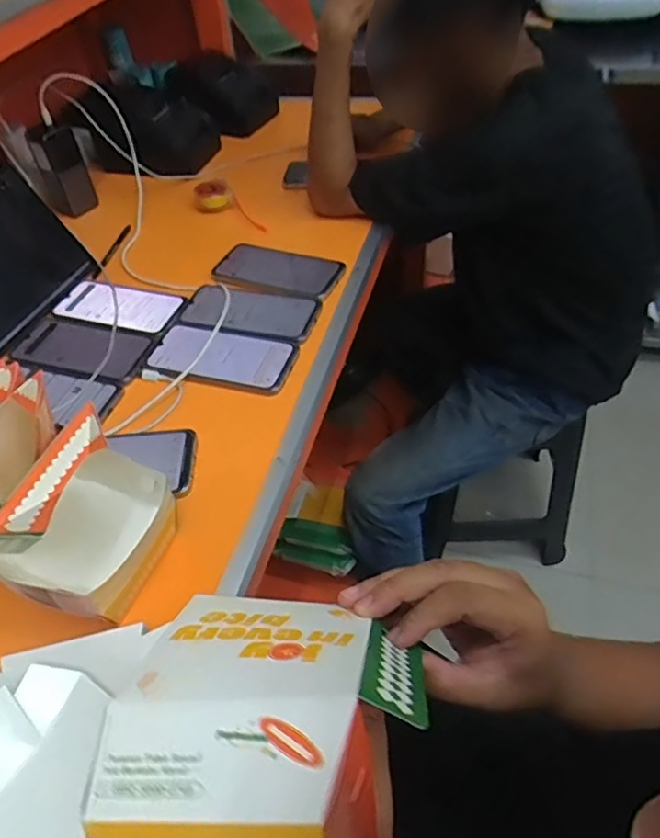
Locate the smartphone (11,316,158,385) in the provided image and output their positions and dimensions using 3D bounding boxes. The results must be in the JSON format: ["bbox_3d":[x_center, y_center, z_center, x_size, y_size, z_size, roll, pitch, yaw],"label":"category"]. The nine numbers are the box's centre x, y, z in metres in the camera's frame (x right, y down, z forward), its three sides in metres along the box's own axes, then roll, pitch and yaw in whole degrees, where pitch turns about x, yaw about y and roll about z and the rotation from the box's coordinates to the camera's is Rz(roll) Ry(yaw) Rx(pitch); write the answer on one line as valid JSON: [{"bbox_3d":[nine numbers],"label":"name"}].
[{"bbox_3d":[-0.304,-0.089,0.735,0.176,0.008,0.086,12,51,17],"label":"smartphone"}]

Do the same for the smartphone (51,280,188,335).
[{"bbox_3d":[-0.277,-0.147,0.791,0.171,0.010,0.079,12,50,16],"label":"smartphone"}]

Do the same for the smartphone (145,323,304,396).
[{"bbox_3d":[-0.125,-0.078,0.705,0.171,0.009,0.078,13,51,17],"label":"smartphone"}]

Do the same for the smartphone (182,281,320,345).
[{"bbox_3d":[-0.101,-0.140,0.755,0.172,0.012,0.088,10,50,15],"label":"smartphone"}]

